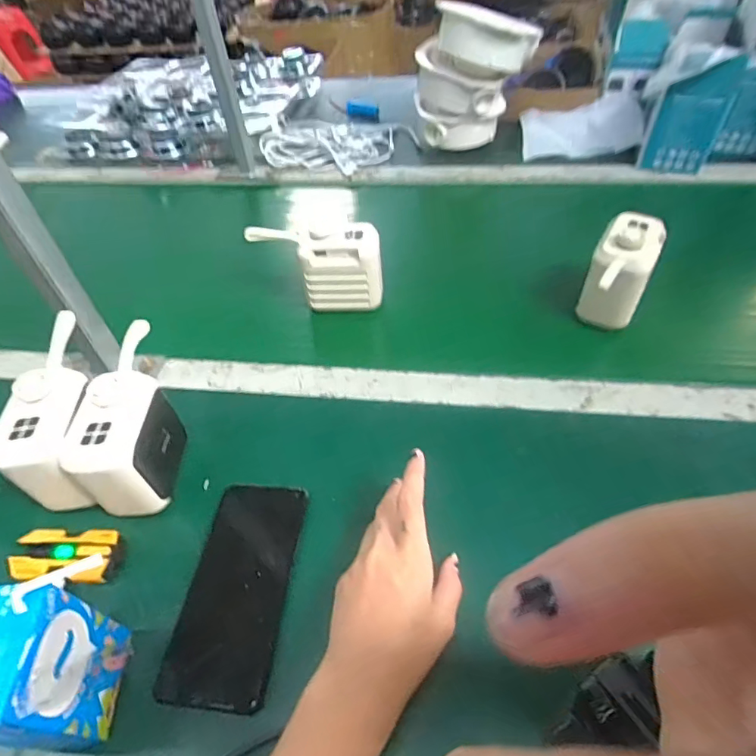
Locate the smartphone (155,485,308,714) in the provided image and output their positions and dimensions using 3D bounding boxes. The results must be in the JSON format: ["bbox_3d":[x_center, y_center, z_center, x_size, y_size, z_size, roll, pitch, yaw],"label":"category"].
[{"bbox_3d":[-0.101,0.152,0.355,0.075,0.005,0.153,3,49,7],"label":"smartphone"}]

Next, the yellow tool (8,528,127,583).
[{"bbox_3d":[-0.236,0.137,0.367,0.078,0.016,0.040,-3,49,2],"label":"yellow tool"}]

